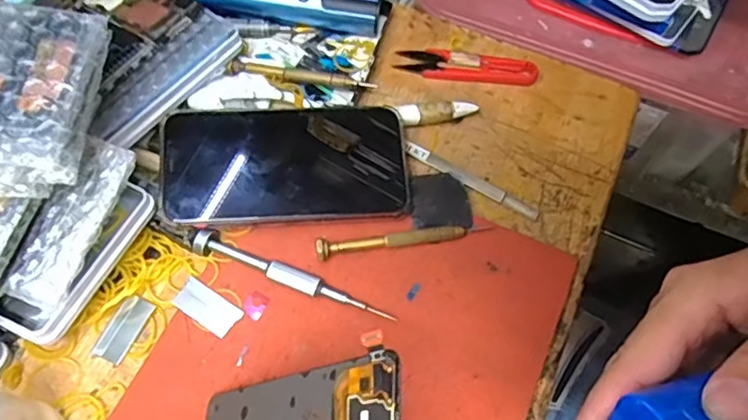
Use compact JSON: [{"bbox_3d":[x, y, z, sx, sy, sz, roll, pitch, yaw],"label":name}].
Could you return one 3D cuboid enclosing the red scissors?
[{"bbox_3d":[0.069,-0.108,0.437,0.102,0.008,0.027,10,64,2],"label":"red scissors"}]

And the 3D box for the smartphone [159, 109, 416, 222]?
[{"bbox_3d":[-0.054,-0.030,0.366,0.148,0.006,0.074,-1,75,-9],"label":"smartphone"}]

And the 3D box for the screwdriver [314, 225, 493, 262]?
[{"bbox_3d":[0.018,0.017,0.360,0.107,0.012,0.010,-8,65,-7],"label":"screwdriver"}]

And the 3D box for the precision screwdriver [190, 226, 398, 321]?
[{"bbox_3d":[-0.048,0.038,0.347,0.126,0.010,0.014,20,64,7],"label":"precision screwdriver"}]

